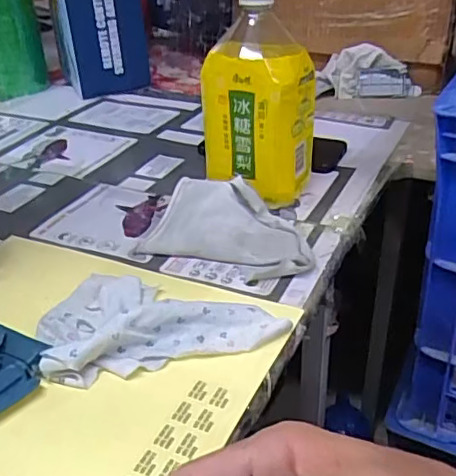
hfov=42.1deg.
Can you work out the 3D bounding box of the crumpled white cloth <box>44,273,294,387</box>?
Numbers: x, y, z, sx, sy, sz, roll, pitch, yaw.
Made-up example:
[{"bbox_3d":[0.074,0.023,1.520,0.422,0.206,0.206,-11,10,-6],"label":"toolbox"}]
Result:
[{"bbox_3d":[-0.053,0.050,0.433,0.161,0.025,0.110,-9,32,-13],"label":"crumpled white cloth"}]

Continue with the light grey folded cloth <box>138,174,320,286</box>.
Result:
[{"bbox_3d":[0.005,-0.011,0.514,0.149,0.042,0.091,14,34,24],"label":"light grey folded cloth"}]

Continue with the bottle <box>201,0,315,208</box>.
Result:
[{"bbox_3d":[0.030,-0.122,0.560,0.090,0.184,0.078,22,38,33],"label":"bottle"}]

